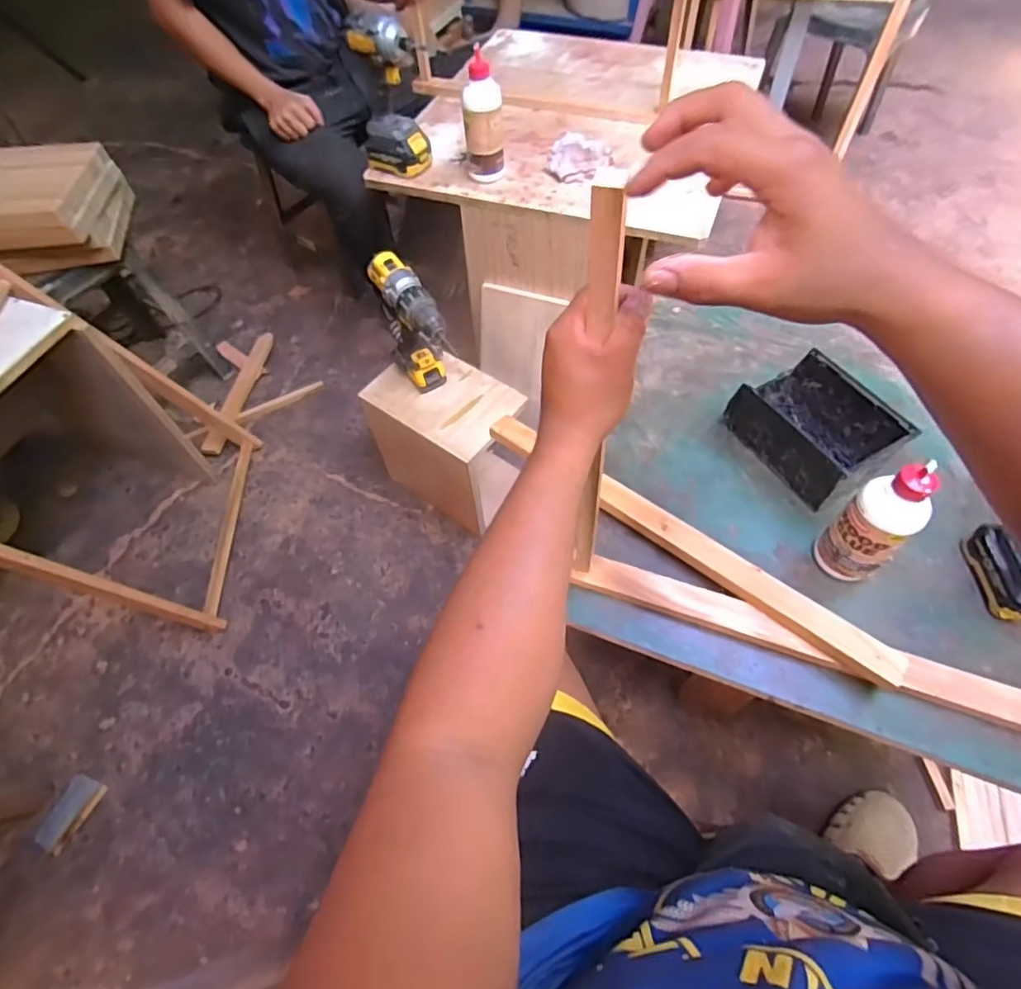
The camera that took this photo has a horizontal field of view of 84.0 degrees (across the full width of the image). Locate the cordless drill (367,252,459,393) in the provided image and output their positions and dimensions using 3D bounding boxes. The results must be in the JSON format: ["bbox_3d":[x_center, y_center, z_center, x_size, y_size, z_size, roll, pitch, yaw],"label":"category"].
[{"bbox_3d":[-0.165,-0.286,1.032,0.085,0.232,0.184,-24,59,-12],"label":"cordless drill"}]

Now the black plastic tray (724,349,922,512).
[{"bbox_3d":[0.411,-0.093,0.789,0.129,0.093,0.192,-28,60,-14],"label":"black plastic tray"}]

